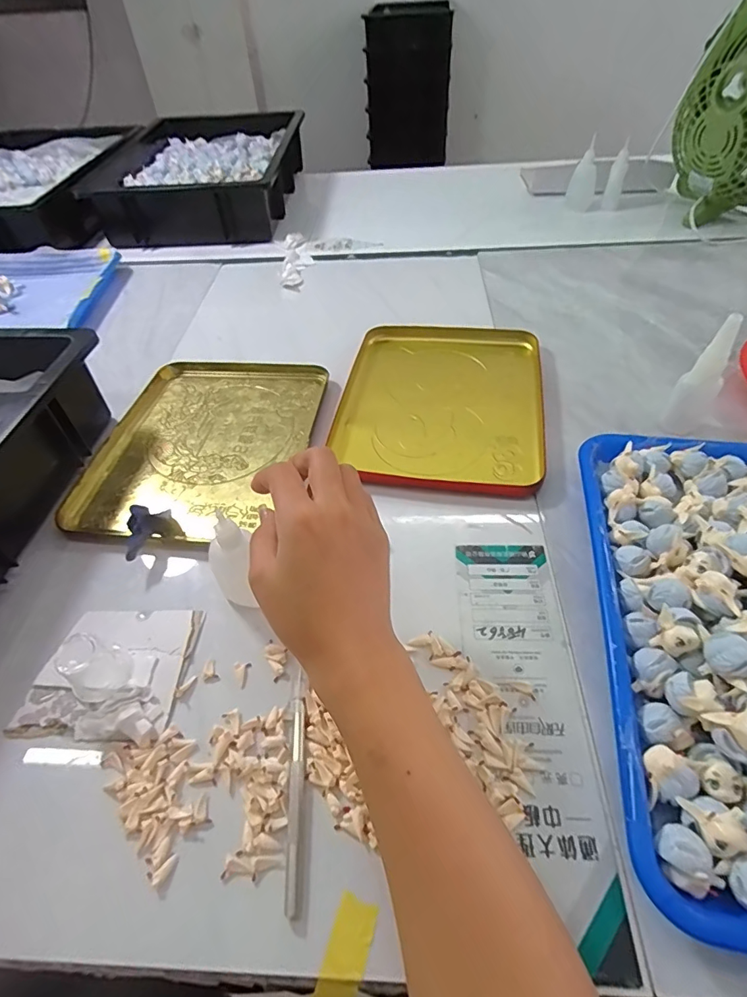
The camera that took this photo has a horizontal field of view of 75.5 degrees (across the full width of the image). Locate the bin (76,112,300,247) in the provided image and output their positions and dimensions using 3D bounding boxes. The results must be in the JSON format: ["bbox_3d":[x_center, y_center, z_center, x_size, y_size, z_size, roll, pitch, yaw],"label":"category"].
[{"bbox_3d":[-0.315,-0.620,0.937,0.337,0.109,0.422,1,49,4],"label":"bin"}]

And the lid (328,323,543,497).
[{"bbox_3d":[0.072,-0.103,0.504,0.201,0.022,0.250,5,51,10],"label":"lid"}]

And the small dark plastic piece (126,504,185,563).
[{"bbox_3d":[-0.192,0.029,0.406,0.040,0.024,0.049,28,56,24],"label":"small dark plastic piece"}]

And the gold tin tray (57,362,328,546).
[{"bbox_3d":[-0.169,-0.061,0.489,0.201,0.014,0.255,5,51,10],"label":"gold tin tray"}]

